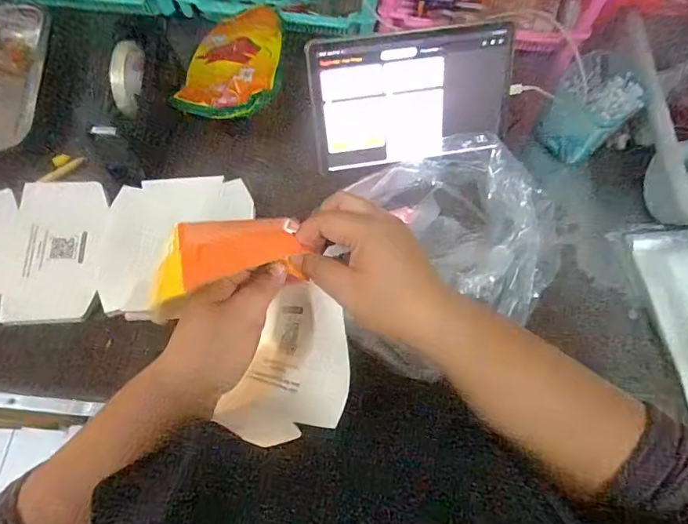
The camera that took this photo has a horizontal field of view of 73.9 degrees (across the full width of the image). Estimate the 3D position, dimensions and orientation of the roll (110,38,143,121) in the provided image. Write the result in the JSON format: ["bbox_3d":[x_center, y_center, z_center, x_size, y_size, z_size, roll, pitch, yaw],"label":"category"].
[{"bbox_3d":[-0.267,-0.226,0.576,0.014,0.079,0.081,12,67,3],"label":"roll"}]

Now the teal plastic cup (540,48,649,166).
[{"bbox_3d":[0.326,-0.205,0.613,0.099,0.087,0.106,36,71,13],"label":"teal plastic cup"}]

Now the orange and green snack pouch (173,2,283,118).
[{"bbox_3d":[-0.154,-0.278,0.647,0.135,0.054,0.171,5,67,0],"label":"orange and green snack pouch"}]

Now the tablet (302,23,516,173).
[{"bbox_3d":[0.088,-0.206,0.584,0.250,0.160,0.016,-8,29,-4],"label":"tablet"}]

